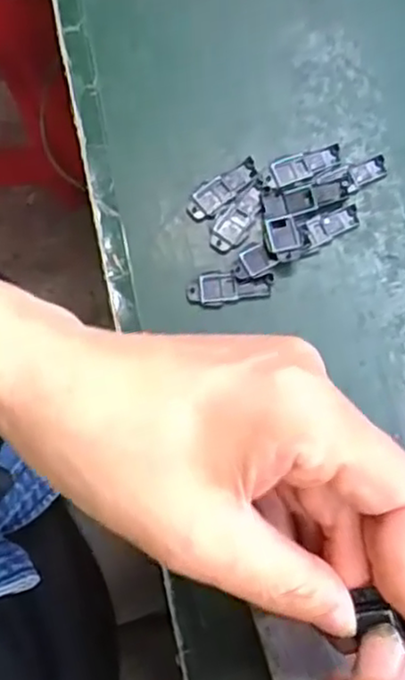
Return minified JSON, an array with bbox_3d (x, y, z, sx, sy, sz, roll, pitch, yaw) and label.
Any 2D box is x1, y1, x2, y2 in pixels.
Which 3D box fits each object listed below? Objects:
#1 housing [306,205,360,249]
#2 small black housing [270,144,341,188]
[{"bbox_3d":[0.063,-0.055,0.336,0.028,0.004,0.014,-21,77,-4],"label":"housing"},{"bbox_3d":[0.052,-0.085,0.345,0.036,0.004,0.015,-17,77,-3],"label":"small black housing"}]

